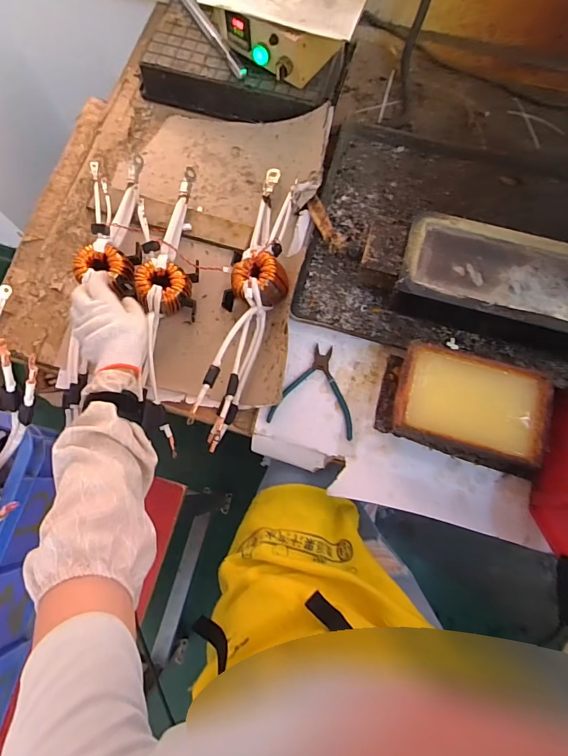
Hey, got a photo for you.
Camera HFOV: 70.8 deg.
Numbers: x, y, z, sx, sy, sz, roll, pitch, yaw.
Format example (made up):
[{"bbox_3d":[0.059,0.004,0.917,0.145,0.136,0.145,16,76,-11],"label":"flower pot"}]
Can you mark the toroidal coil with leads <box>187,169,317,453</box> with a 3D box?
[{"bbox_3d":[-0.051,-0.133,0.627,0.097,0.062,0.482,16,76,5],"label":"toroidal coil with leads"}]

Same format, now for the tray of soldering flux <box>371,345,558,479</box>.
[{"bbox_3d":[0.260,0.041,0.571,0.232,0.069,0.141,15,76,4],"label":"tray of soldering flux"}]

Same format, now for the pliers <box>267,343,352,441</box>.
[{"bbox_3d":[0.053,0.015,0.608,0.126,0.011,0.133,14,76,4],"label":"pliers"}]

